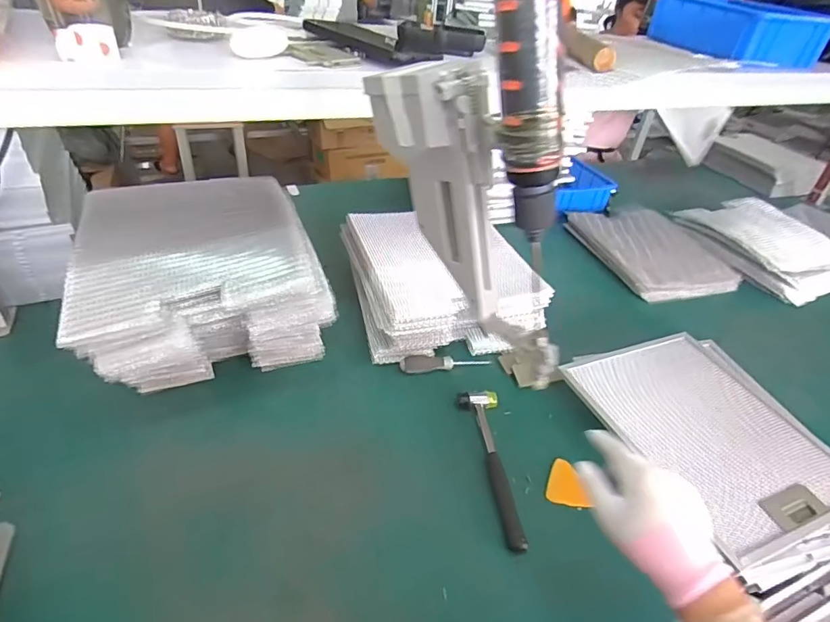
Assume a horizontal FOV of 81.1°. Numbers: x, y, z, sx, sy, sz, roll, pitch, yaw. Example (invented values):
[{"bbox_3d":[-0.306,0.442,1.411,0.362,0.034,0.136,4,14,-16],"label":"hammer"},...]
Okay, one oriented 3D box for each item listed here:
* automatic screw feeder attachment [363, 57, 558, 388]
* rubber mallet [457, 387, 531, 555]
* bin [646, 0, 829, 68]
[{"bbox_3d":[0.038,-0.052,0.351,0.094,0.242,0.038,-6,27,35],"label":"automatic screw feeder attachment"},{"bbox_3d":[0.111,0.209,0.676,0.057,0.028,0.238,0,38,-9],"label":"rubber mallet"},{"bbox_3d":[0.541,-0.480,0.818,0.156,0.072,0.247,-7,40,-16],"label":"bin"}]

